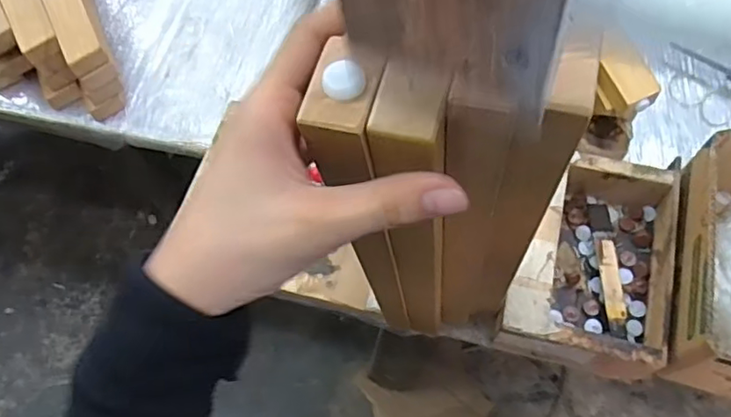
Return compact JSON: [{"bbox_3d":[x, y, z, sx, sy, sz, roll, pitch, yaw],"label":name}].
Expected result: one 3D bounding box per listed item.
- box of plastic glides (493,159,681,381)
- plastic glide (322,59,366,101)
[{"bbox_3d":[0.242,0.052,0.634,0.157,0.076,0.232,16,65,11],"label":"box of plastic glides"},{"bbox_3d":[-0.008,-0.050,0.228,0.016,0.006,0.014,-9,63,-1],"label":"plastic glide"}]

